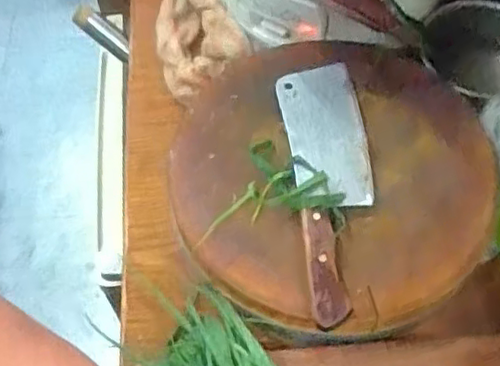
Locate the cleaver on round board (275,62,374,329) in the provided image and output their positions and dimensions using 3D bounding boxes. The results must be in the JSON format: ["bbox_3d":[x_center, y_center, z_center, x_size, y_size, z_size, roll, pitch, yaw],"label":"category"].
[{"bbox_3d":[0.075,-0.001,0.584,0.073,0.022,0.260,-6,59,-2],"label":"cleaver on round board"}]

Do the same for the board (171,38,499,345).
[{"bbox_3d":[0.078,-0.008,0.611,0.285,0.059,0.300,0,59,1],"label":"board"}]

